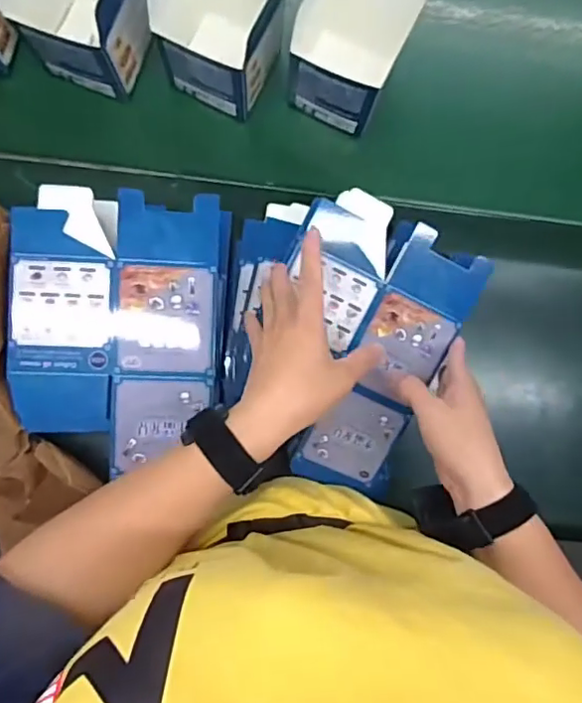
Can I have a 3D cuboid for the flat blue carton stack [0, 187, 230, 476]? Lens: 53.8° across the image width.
[{"bbox_3d":[-0.142,-0.021,0.492,0.167,0.068,0.213,1,91,-8],"label":"flat blue carton stack"}]

